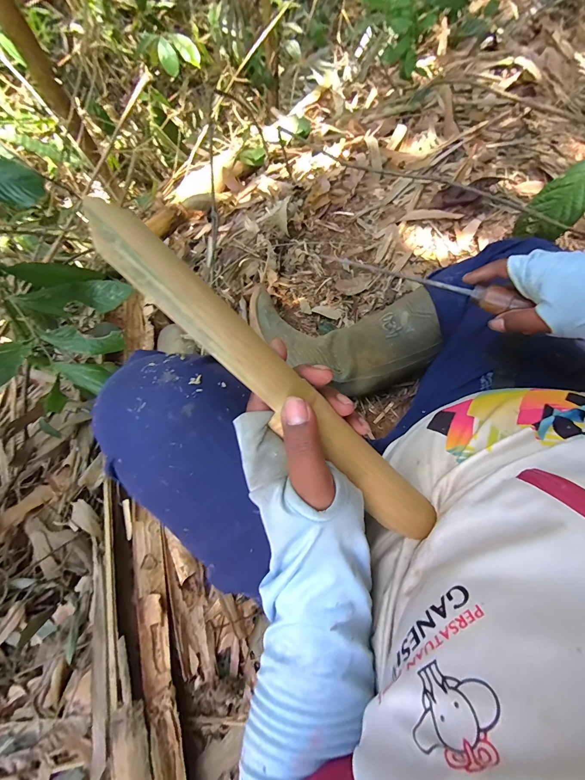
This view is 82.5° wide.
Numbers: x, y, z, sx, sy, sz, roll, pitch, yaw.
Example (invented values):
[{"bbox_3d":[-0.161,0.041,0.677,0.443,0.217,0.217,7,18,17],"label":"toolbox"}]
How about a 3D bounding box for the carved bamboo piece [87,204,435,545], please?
[{"bbox_3d":[-0.003,0.006,0.216,0.292,0.011,0.034,44,83,-16],"label":"carved bamboo piece"}]

